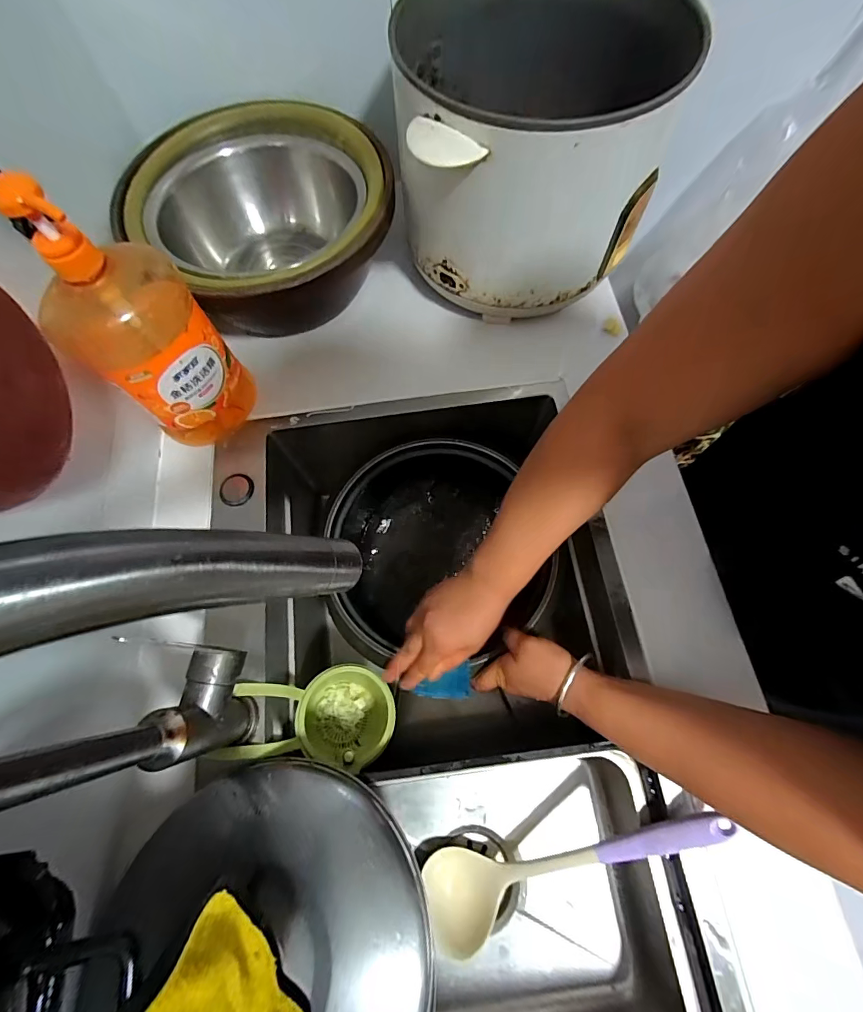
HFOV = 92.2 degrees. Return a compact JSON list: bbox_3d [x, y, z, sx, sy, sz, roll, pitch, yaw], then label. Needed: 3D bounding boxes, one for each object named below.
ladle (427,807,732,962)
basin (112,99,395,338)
[{"bbox_3d":[0.123,0.333,0.380,0.276,0.041,0.076,-29,70,15],"label":"ladle"},{"bbox_3d":[-0.192,-0.347,0.531,0.302,0.128,0.282,-1,70,2],"label":"basin"}]

